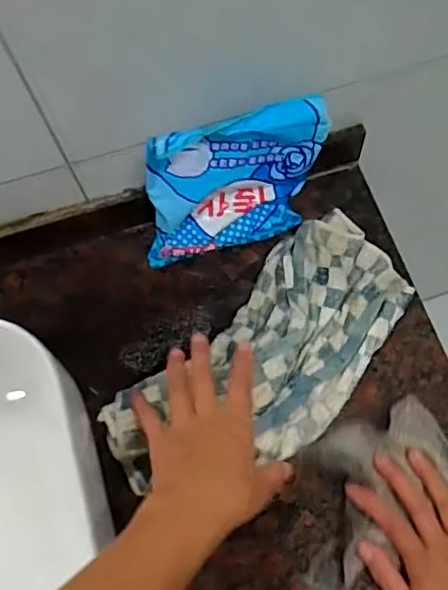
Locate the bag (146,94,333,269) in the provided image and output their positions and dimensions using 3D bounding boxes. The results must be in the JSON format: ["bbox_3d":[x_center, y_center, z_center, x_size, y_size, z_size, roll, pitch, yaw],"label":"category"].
[{"bbox_3d":[0.004,-0.103,0.524,0.180,0.163,0.047,-14,70,-3],"label":"bag"}]

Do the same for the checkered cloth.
[{"bbox_3d":[0.043,0.062,0.532,0.148,0.034,0.319,42,77,16],"label":"checkered cloth"}]

